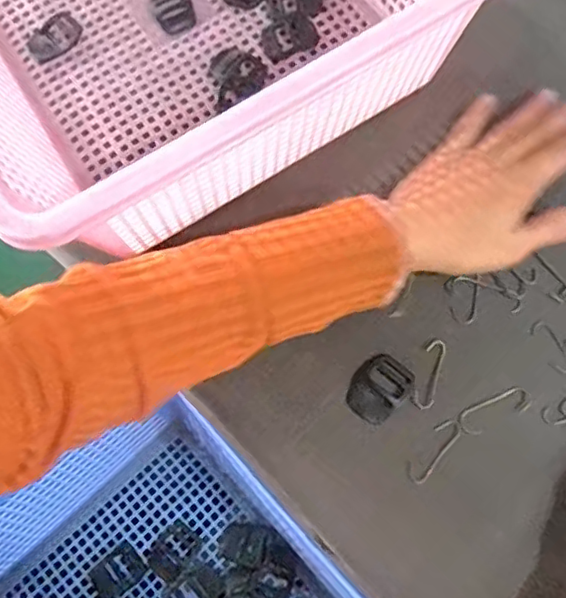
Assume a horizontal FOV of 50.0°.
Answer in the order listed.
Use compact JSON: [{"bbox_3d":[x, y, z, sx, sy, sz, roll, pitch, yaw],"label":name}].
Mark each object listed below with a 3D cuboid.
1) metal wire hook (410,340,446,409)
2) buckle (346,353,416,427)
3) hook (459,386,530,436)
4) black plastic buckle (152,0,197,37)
[{"bbox_3d":[0.087,0.044,0.361,0.013,0.004,0.042,16,73,7],"label":"metal wire hook"},{"bbox_3d":[0.058,0.054,0.361,0.040,0.004,0.029,-42,76,-8],"label":"buckle"},{"bbox_3d":[0.124,0.064,0.354,0.044,0.004,0.016,-26,73,-6],"label":"hook"},{"bbox_3d":[-0.077,-0.206,0.432,0.027,0.004,0.040,-22,74,-3],"label":"black plastic buckle"}]

